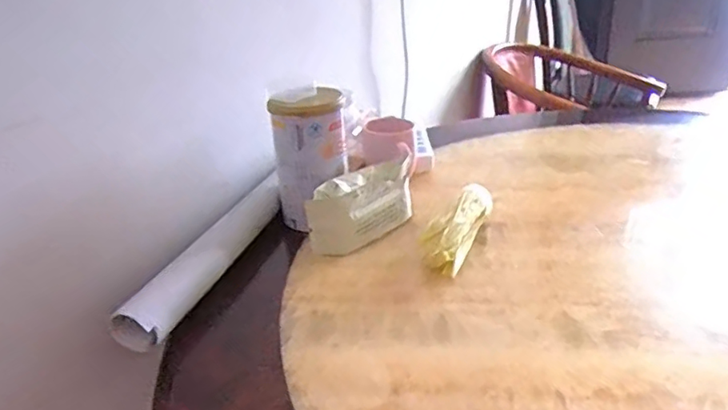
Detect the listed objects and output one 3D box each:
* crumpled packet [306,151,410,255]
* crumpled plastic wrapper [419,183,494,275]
[{"bbox_3d":[0.002,0.002,0.729,0.061,0.082,0.177,14,30,31],"label":"crumpled packet"},{"bbox_3d":[0.121,0.026,0.702,0.051,0.051,0.182,10,28,25],"label":"crumpled plastic wrapper"}]

